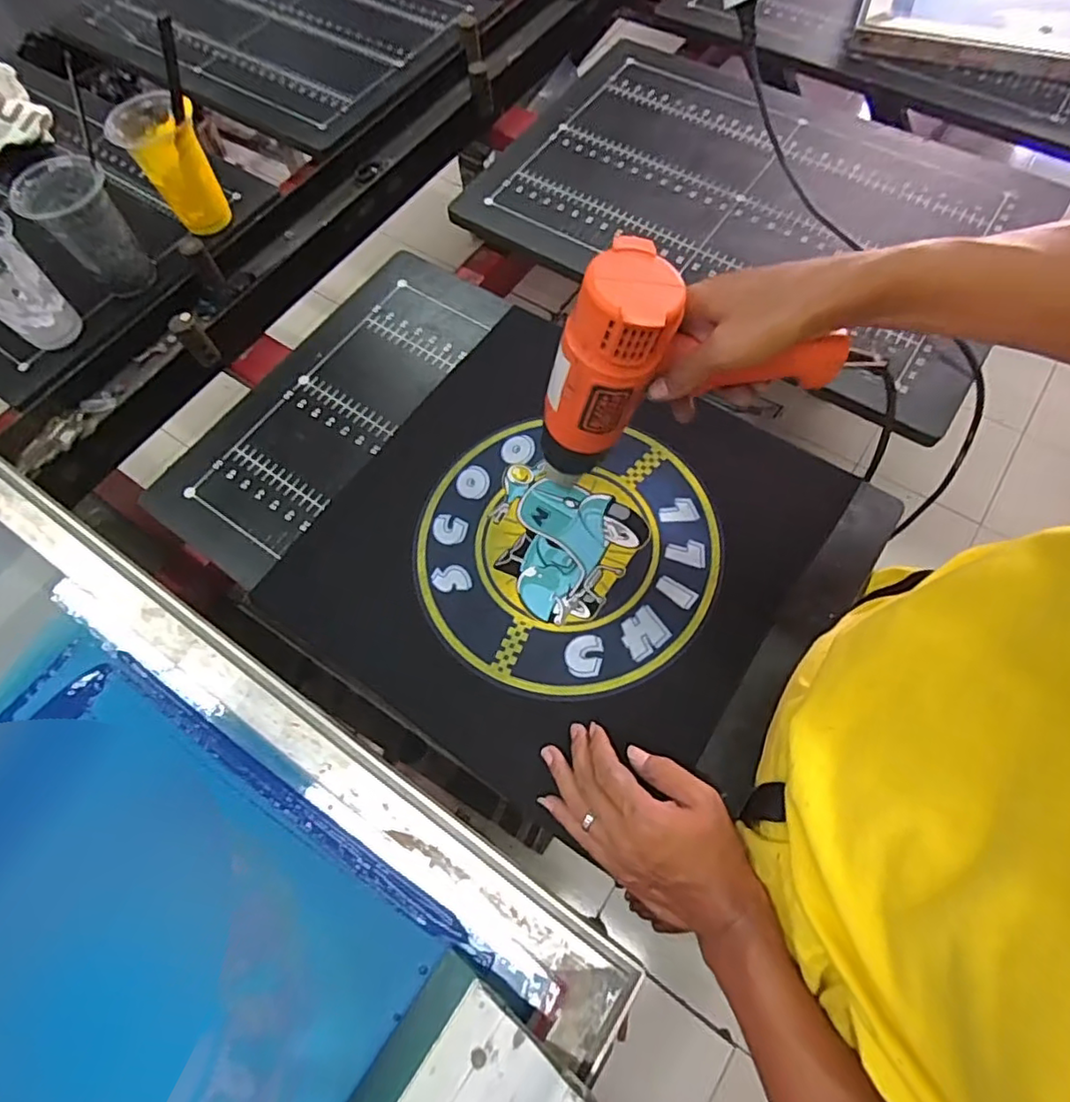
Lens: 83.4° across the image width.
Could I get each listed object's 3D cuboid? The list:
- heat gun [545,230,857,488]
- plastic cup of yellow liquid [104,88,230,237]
[{"bbox_3d":[0.104,-0.131,0.411,0.197,0.149,0.061,-7,66,-1],"label":"heat gun"},{"bbox_3d":[-0.411,-0.442,0.680,0.089,0.126,0.088,-35,69,-13],"label":"plastic cup of yellow liquid"}]

